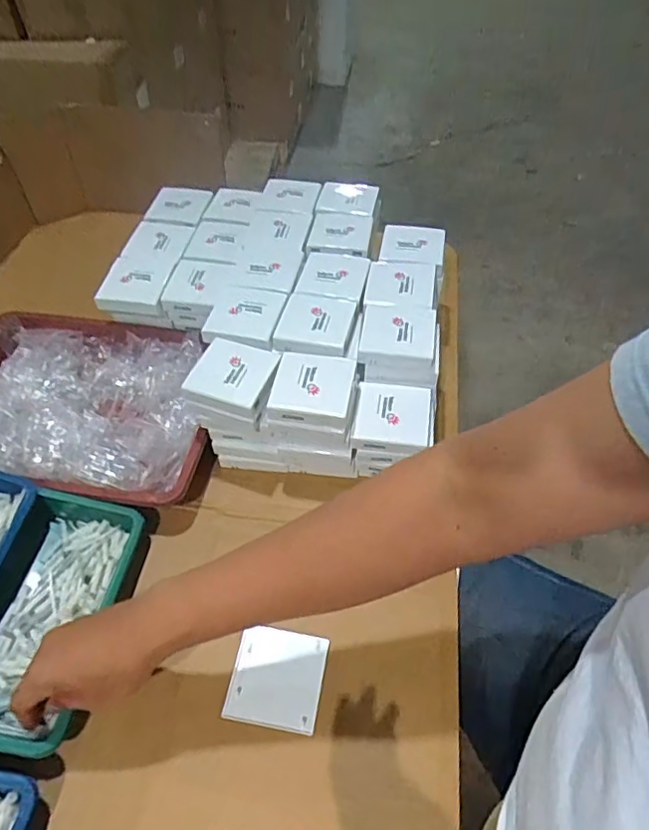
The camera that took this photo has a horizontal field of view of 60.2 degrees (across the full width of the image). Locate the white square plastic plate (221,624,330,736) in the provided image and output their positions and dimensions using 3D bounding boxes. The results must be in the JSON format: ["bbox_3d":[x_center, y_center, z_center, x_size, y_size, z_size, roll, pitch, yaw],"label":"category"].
[{"bbox_3d":[-0.045,0.252,0.539,0.086,0.006,0.087,8,51,7],"label":"white square plastic plate"}]

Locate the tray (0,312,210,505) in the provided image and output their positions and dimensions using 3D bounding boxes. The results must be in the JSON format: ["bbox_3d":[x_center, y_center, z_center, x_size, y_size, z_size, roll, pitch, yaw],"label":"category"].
[{"bbox_3d":[-0.305,-0.019,0.714,0.346,0.062,0.249,13,52,10],"label":"tray"}]

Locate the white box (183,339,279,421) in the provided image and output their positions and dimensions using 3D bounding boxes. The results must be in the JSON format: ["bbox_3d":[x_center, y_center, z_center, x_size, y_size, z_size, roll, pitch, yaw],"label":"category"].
[{"bbox_3d":[-0.101,-0.045,0.630,0.090,0.026,0.085,14,52,11],"label":"white box"}]

